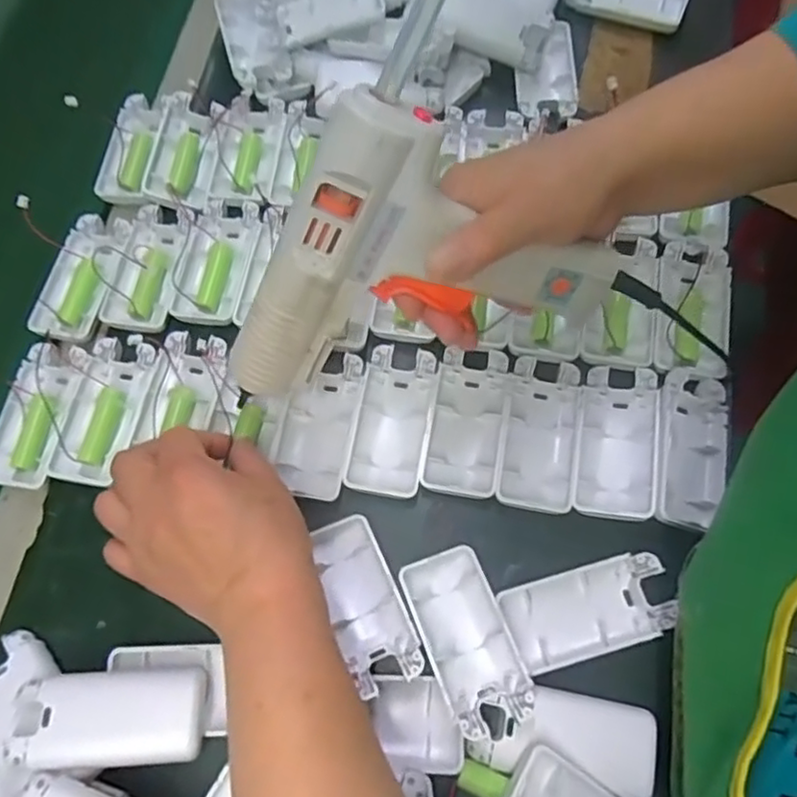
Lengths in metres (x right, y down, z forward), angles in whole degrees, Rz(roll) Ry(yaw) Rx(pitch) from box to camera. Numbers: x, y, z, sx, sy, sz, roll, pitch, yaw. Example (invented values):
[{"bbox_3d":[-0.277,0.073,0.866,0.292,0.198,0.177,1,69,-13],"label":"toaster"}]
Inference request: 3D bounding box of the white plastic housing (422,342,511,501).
[{"bbox_3d":[0.043,0.014,0.410,0.045,0.012,0.094,9,70,6],"label":"white plastic housing"}]

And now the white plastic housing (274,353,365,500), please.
[{"bbox_3d":[-0.050,0.018,0.414,0.045,0.022,0.091,8,70,6],"label":"white plastic housing"}]

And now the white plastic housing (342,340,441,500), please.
[{"bbox_3d":[-0.004,0.015,0.412,0.043,0.021,0.093,9,70,6],"label":"white plastic housing"}]

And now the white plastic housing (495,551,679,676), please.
[{"bbox_3d":[0.107,0.119,0.366,0.087,0.016,0.046,-15,69,-3],"label":"white plastic housing"}]

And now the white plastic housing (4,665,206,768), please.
[{"bbox_3d":[-0.148,0.164,0.338,0.090,0.009,0.045,2,51,-12],"label":"white plastic housing"}]

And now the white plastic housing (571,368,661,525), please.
[{"bbox_3d":[0.131,0.024,0.391,0.042,0.016,0.095,9,70,6],"label":"white plastic housing"}]

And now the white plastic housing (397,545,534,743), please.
[{"bbox_3d":[0.036,0.127,0.353,0.046,0.016,0.092,-21,70,-5],"label":"white plastic housing"}]

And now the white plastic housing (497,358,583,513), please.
[{"bbox_3d":[0.088,0.023,0.405,0.044,0.020,0.093,10,70,6],"label":"white plastic housing"}]

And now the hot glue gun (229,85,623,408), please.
[{"bbox_3d":[0.014,-0.059,0.352,0.163,0.164,0.038,15,37,-19],"label":"hot glue gun"}]

